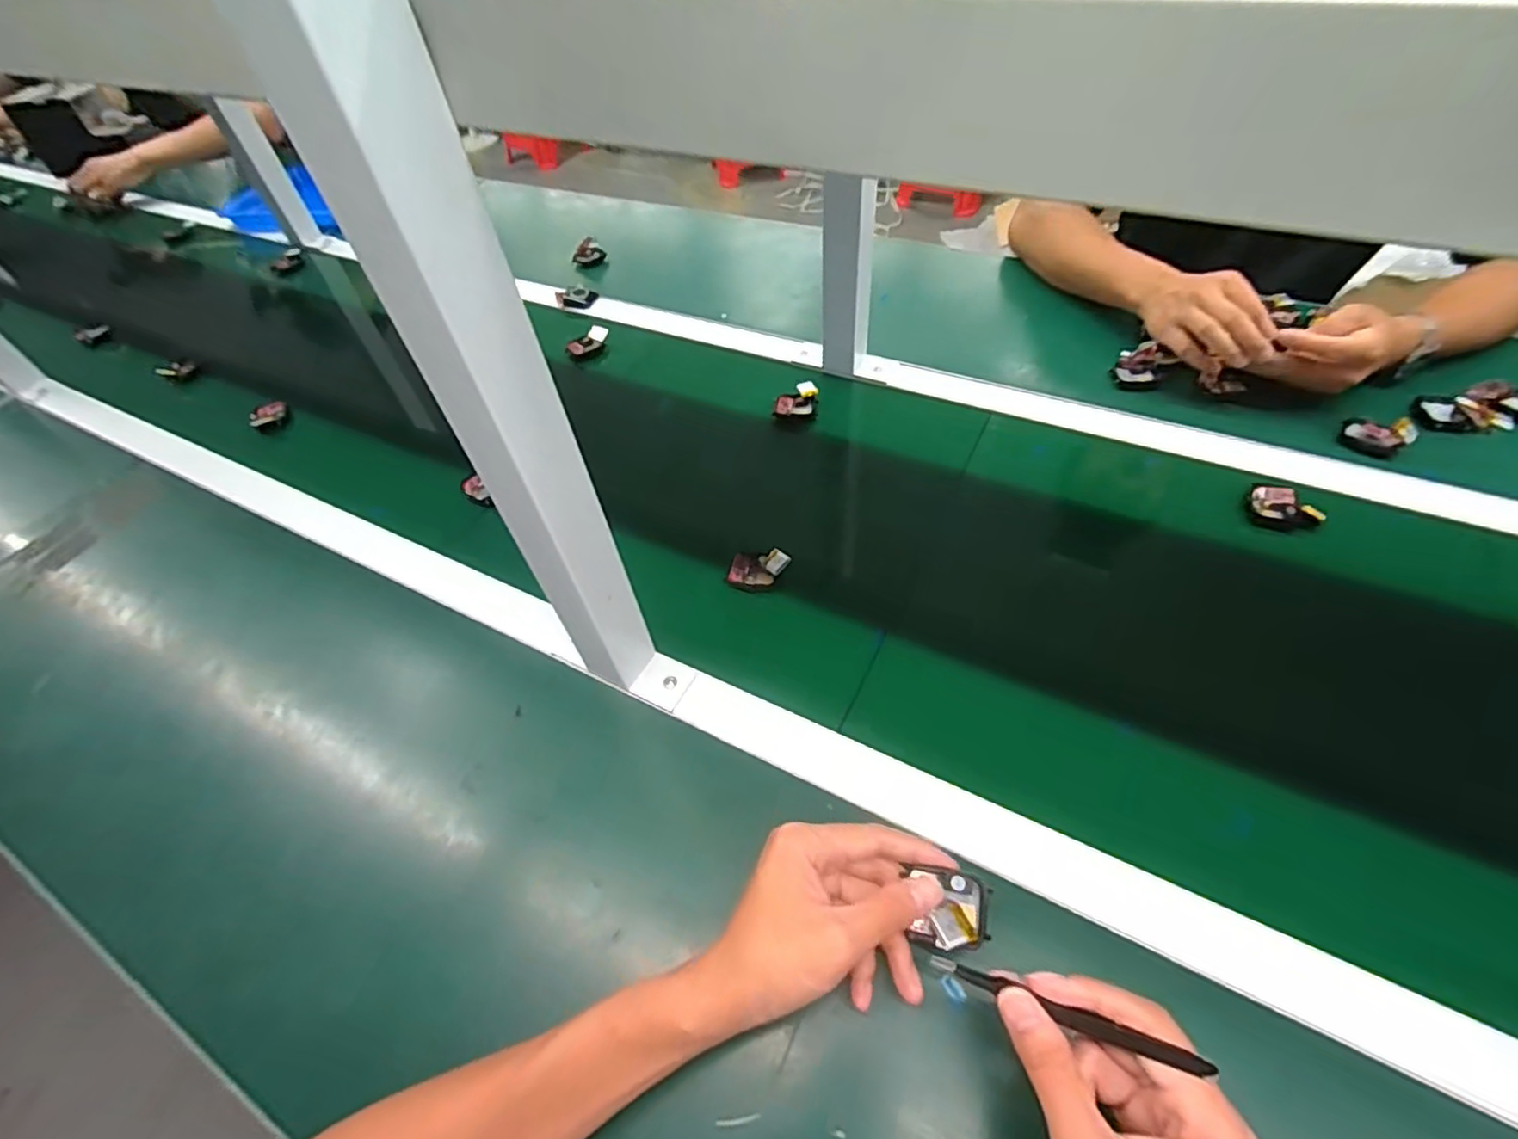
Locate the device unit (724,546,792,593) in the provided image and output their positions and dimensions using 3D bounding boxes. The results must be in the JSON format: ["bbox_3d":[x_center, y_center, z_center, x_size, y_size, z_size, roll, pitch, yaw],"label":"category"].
[{"bbox_3d":[0.000,0.000,0.551,0.052,0.019,0.033,4,53,9],"label":"device unit"}]

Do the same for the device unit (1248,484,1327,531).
[{"bbox_3d":[0.456,-0.052,0.553,0.054,0.022,0.030,19,57,19],"label":"device unit"}]

